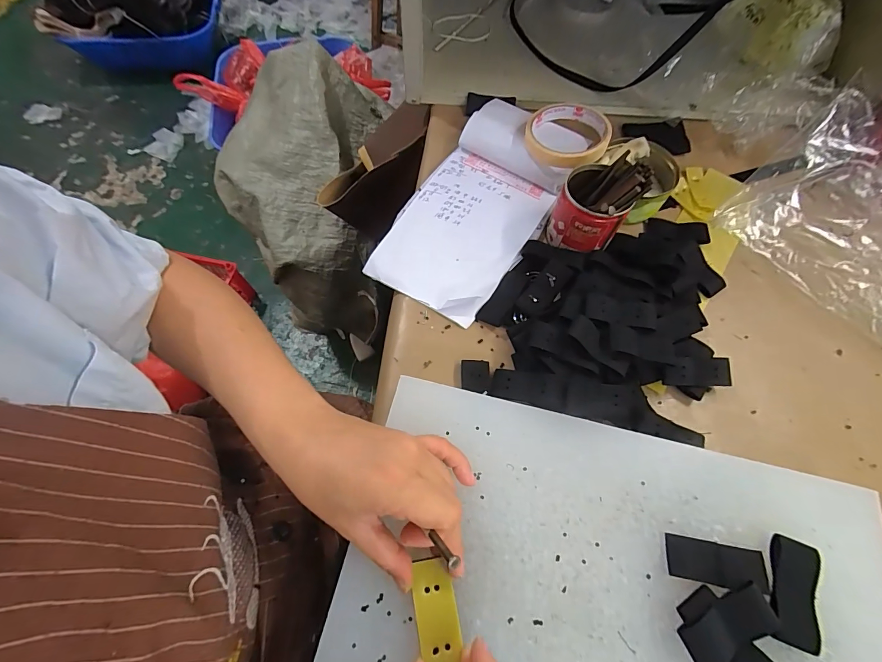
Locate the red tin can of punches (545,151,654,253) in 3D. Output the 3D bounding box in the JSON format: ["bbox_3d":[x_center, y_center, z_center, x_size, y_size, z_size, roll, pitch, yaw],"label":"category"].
[{"bbox_3d":[0.145,-0.119,0.361,0.062,0.073,0.064,1,66,-2],"label":"red tin can of punches"}]

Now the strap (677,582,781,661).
[{"bbox_3d":[0.173,0.181,0.233,0.061,0.015,0.025,-20,69,-11],"label":"strap"}]

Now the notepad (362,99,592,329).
[{"bbox_3d":[0.043,-0.140,0.405,0.128,0.031,0.262,31,68,10],"label":"notepad"}]

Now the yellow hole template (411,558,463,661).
[{"bbox_3d":[-0.003,0.175,0.233,0.026,0.005,0.061,-10,71,-3],"label":"yellow hole template"}]

